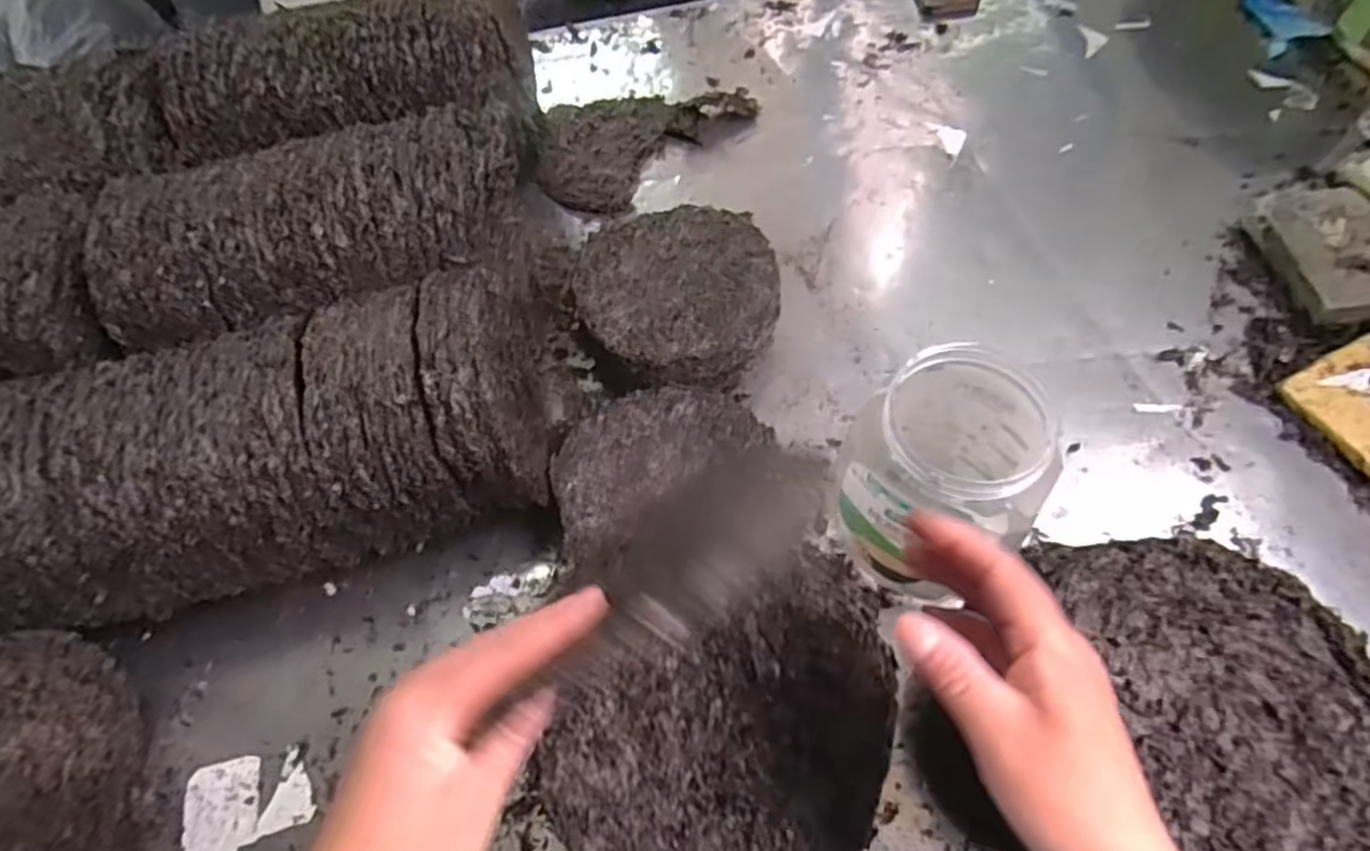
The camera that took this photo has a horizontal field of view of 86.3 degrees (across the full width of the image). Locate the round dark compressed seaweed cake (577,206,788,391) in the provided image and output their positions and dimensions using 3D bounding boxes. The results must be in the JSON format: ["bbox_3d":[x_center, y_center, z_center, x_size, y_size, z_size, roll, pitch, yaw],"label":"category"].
[{"bbox_3d":[-0.004,-0.132,0.756,0.192,0.087,0.205,-2,62,3],"label":"round dark compressed seaweed cake"}]

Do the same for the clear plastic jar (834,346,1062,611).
[{"bbox_3d":[0.192,0.027,0.545,0.106,0.163,0.124,34,69,20],"label":"clear plastic jar"}]

